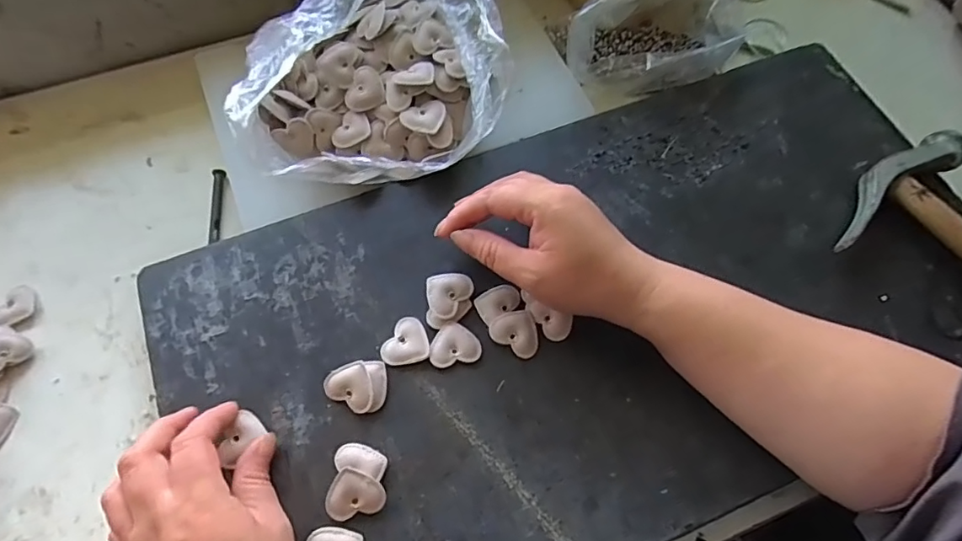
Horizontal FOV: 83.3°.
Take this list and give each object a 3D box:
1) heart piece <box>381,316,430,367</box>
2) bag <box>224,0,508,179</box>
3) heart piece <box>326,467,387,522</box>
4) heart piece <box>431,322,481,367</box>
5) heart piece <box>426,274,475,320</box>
[{"bbox_3d":[-0.052,0.048,0.362,0.032,0.004,0.031,-18,66,-9],"label":"heart piece"},{"bbox_3d":[-0.081,-0.148,0.401,0.185,0.103,0.167,-5,65,-3],"label":"bag"},{"bbox_3d":[-0.075,0.131,0.321,0.034,0.008,0.029,-11,93,-2],"label":"heart piece"},{"bbox_3d":[-0.018,0.048,0.360,0.033,0.004,0.027,-11,65,-5],"label":"heart piece"},{"bbox_3d":[-0.021,0.017,0.372,0.031,0.009,0.030,0,64,0],"label":"heart piece"}]

